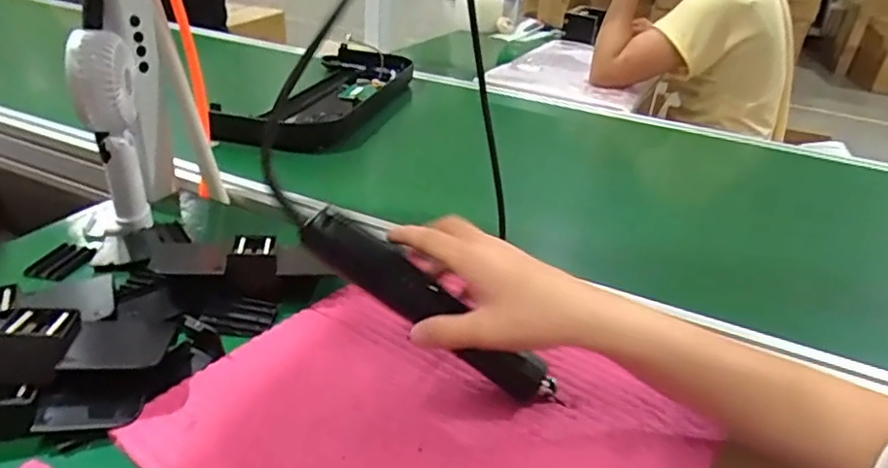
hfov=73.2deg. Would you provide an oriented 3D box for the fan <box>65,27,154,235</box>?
[{"bbox_3d":[-0.315,-0.094,0.574,0.049,0.188,0.081,-7,31,-21],"label":"fan"}]

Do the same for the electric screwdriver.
[{"bbox_3d":[-0.007,0.053,0.422,0.209,0.029,0.025,37,30,-6],"label":"electric screwdriver"}]

